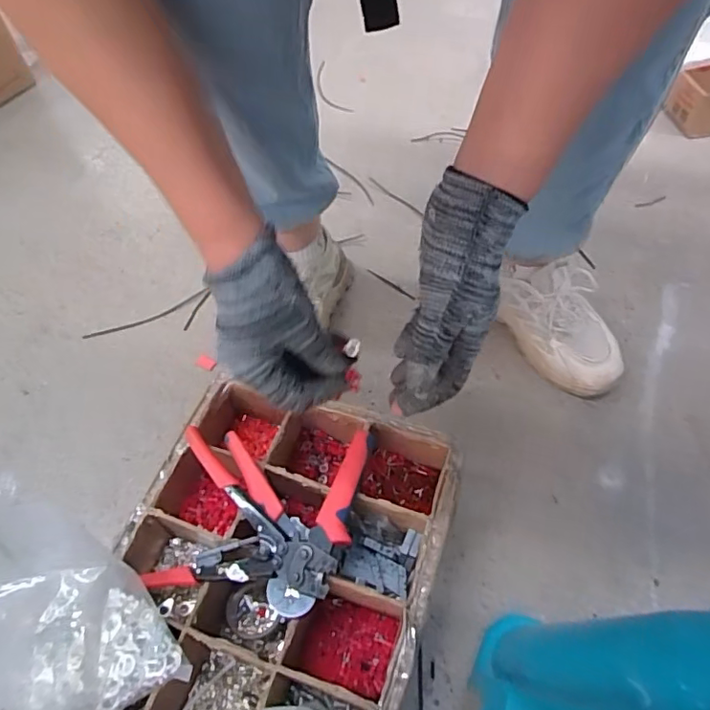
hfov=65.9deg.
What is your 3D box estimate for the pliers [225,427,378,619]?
[{"bbox_3d":[-0.049,0.140,0.482,0.131,0.023,0.153,-4,55,0],"label":"pliers"}]

